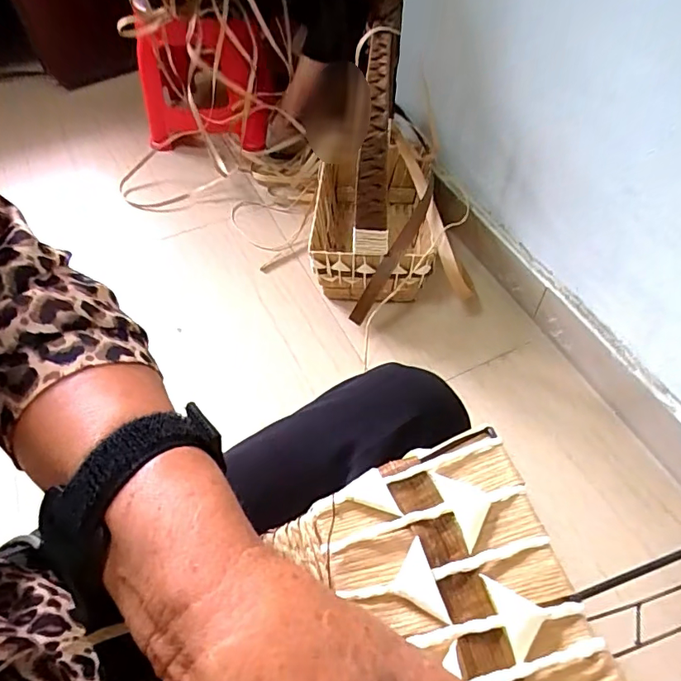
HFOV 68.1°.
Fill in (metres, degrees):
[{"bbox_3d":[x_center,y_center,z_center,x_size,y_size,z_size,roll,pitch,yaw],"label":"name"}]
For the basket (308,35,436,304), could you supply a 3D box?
[{"bbox_3d":[0.066,-0.318,0.942,0.230,0.421,0.399,5,51,3],"label":"basket"}]

